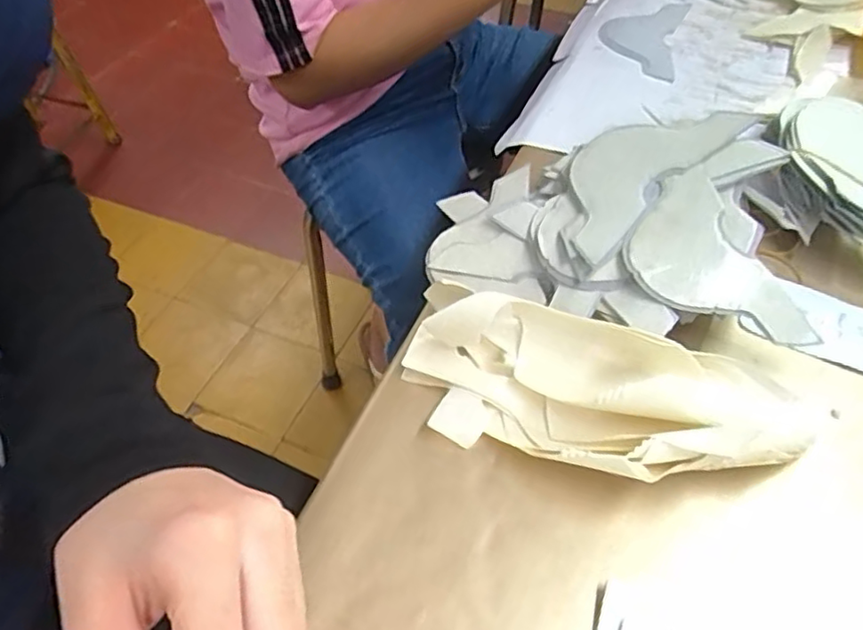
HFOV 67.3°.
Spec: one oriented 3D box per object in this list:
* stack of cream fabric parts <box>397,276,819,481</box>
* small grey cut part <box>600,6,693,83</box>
[{"bbox_3d":[0.090,0.042,0.345,0.220,0.045,0.088,12,51,14],"label":"stack of cream fabric parts"},{"bbox_3d":[0.195,-0.260,0.608,0.071,0.005,0.119,15,58,13],"label":"small grey cut part"}]

